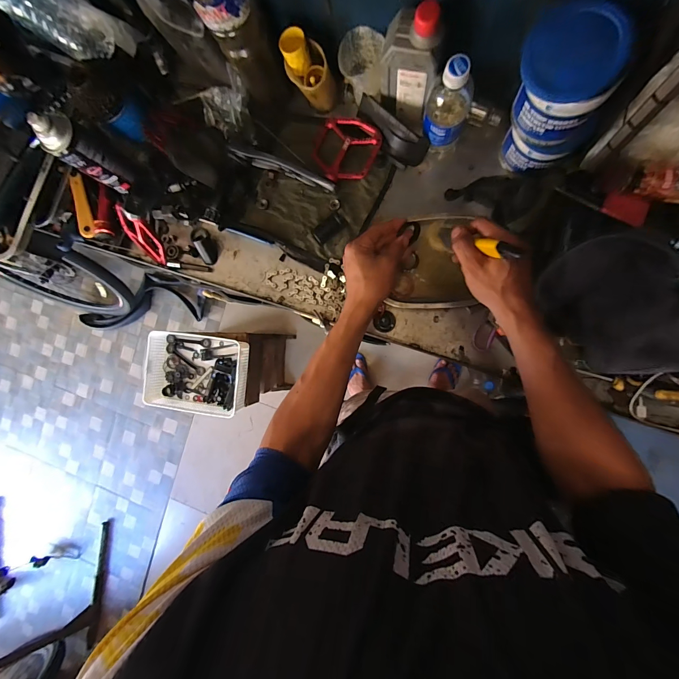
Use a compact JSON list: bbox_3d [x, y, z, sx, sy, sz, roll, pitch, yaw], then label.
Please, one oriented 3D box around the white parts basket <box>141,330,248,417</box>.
[{"bbox_3d":[-0.478,0.120,1.101,0.331,0.087,0.260,7,92,9],"label":"white parts basket"}]

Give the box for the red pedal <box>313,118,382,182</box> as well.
[{"bbox_3d":[0.008,-0.327,0.574,0.115,0.029,0.106,22,94,8],"label":"red pedal"}]

